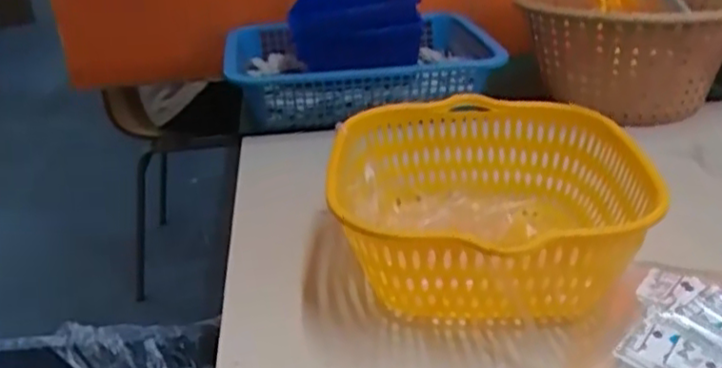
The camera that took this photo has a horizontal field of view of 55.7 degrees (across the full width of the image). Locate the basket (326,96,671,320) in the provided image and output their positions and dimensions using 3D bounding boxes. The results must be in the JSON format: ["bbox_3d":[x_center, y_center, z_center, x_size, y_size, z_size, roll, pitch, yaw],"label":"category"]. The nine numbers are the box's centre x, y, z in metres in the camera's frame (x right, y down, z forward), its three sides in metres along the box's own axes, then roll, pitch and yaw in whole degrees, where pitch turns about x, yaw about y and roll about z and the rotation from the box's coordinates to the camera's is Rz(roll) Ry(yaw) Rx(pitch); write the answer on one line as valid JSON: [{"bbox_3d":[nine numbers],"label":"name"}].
[{"bbox_3d":[0.078,0.016,0.456,0.184,0.080,0.208,-2,27,1],"label":"basket"}]

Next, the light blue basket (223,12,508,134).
[{"bbox_3d":[-0.004,-0.146,0.805,0.296,0.073,0.277,-5,26,-3],"label":"light blue basket"}]

